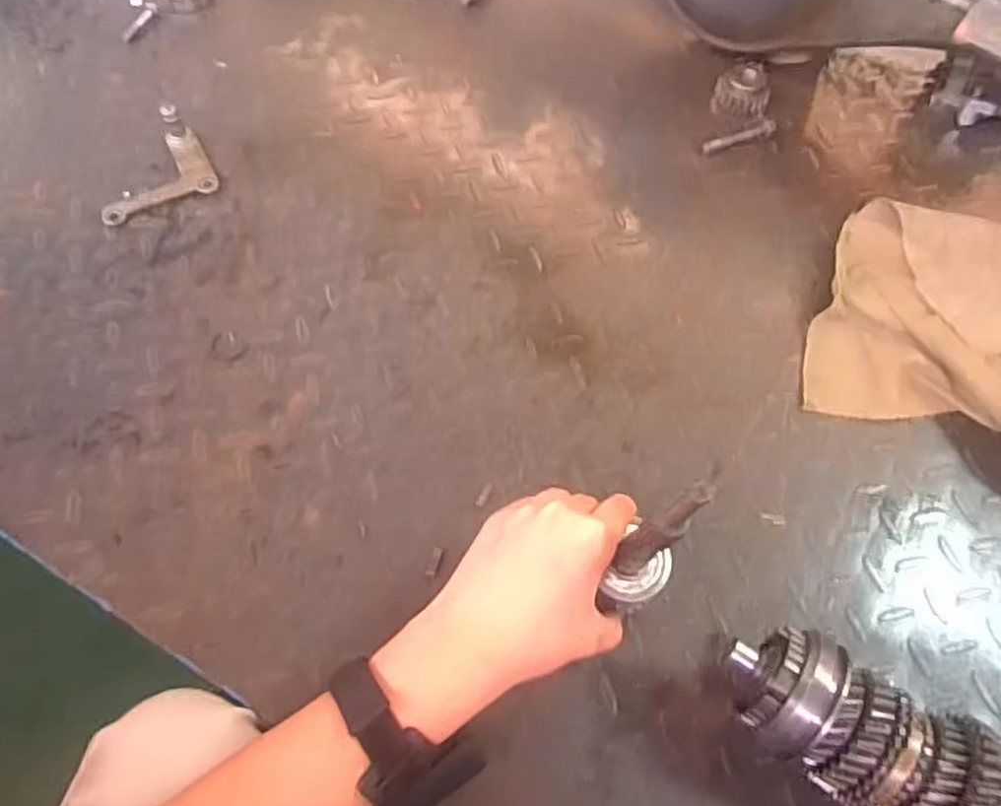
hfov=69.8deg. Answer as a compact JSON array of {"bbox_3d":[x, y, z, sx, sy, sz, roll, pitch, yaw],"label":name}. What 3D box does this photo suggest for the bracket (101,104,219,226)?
[{"bbox_3d":[-0.276,-0.190,0.592,0.064,0.029,0.109,20,63,10],"label":"bracket"}]

